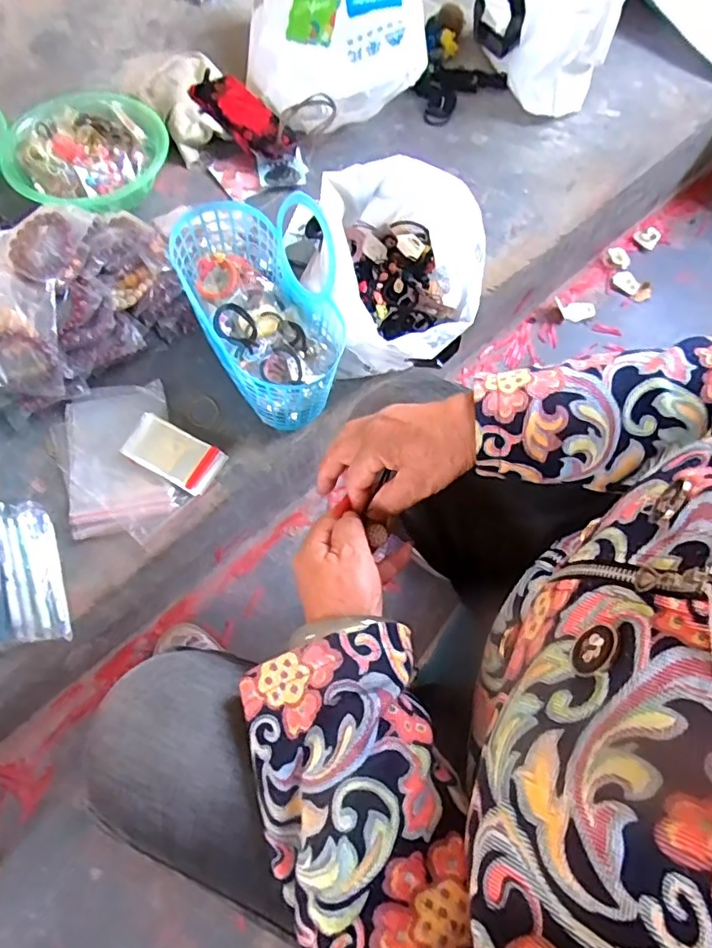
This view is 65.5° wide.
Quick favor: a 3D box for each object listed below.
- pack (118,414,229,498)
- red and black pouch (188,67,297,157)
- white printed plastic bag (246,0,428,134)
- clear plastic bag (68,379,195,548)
[{"bbox_3d":[-0.234,-0.027,0.711,0.125,0.008,0.066,27,69,9],"label":"pack"},{"bbox_3d":[-0.183,-0.594,0.931,0.198,0.045,0.098,41,71,14],"label":"red and black pouch"},{"bbox_3d":[-0.042,-0.749,0.950,0.282,0.139,0.335,-3,67,-4],"label":"white printed plastic bag"},{"bbox_3d":[-0.297,-0.014,0.701,0.131,0.012,0.212,-14,69,-8],"label":"clear plastic bag"}]

